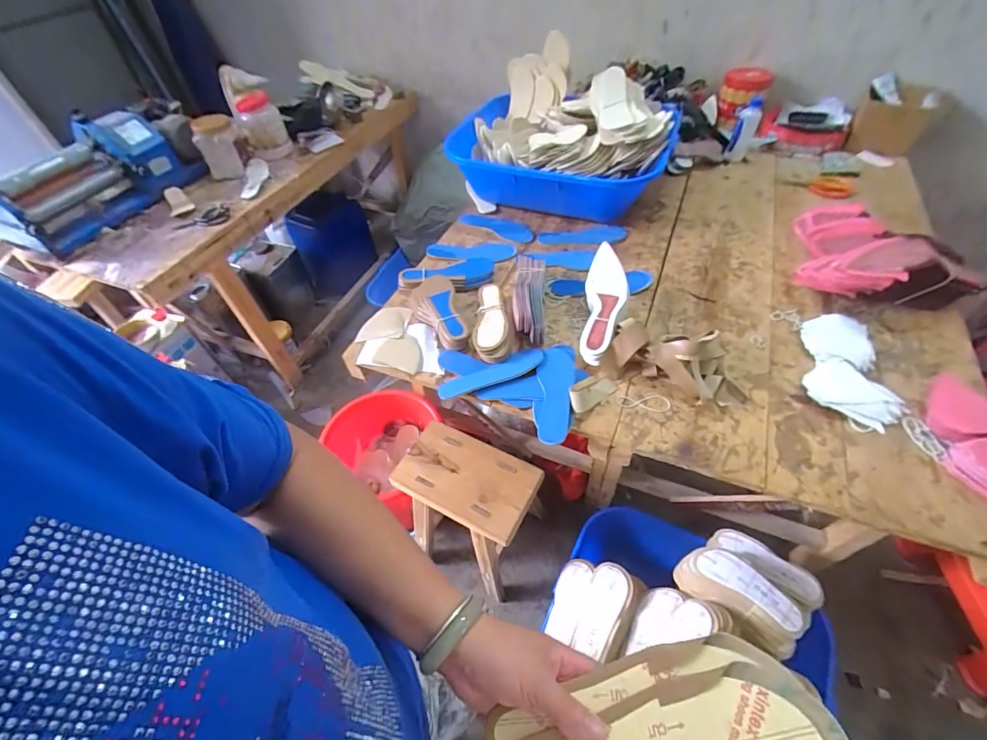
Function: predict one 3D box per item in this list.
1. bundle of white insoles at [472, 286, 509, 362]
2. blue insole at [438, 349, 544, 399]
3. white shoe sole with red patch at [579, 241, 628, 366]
[{"bbox_3d":[-0.003,-0.107,0.944,0.072,0.047,0.218,-1,51,4],"label":"bundle of white insoles"},{"bbox_3d":[-0.002,0.010,0.861,0.221,0.019,0.060,-19,52,-11],"label":"blue insole"},{"bbox_3d":[0.231,-0.133,0.890,0.083,0.089,0.246,8,68,11],"label":"white shoe sole with red patch"}]

